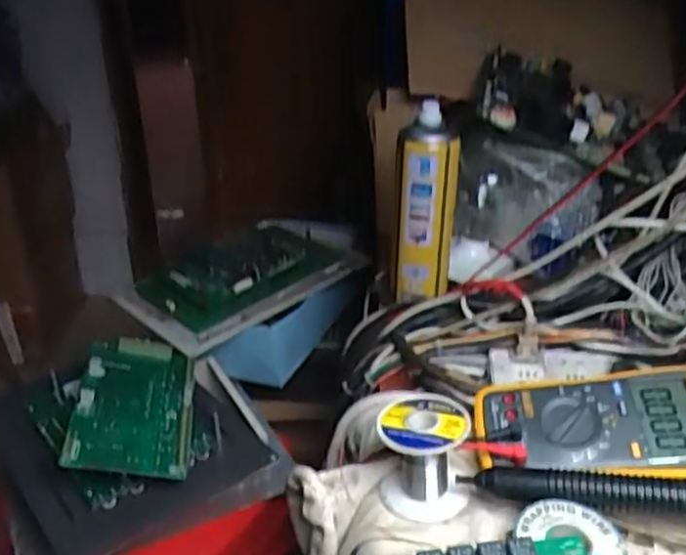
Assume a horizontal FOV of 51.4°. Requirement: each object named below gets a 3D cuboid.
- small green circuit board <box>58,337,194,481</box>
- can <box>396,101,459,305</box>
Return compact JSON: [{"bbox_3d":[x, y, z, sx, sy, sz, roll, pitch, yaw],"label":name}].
[{"bbox_3d":[-0.222,0.132,0.766,0.118,0.013,0.206,12,32,-15],"label":"small green circuit board"},{"bbox_3d":[0.086,-0.072,0.752,0.063,0.192,0.068,2,28,6],"label":"can"}]

